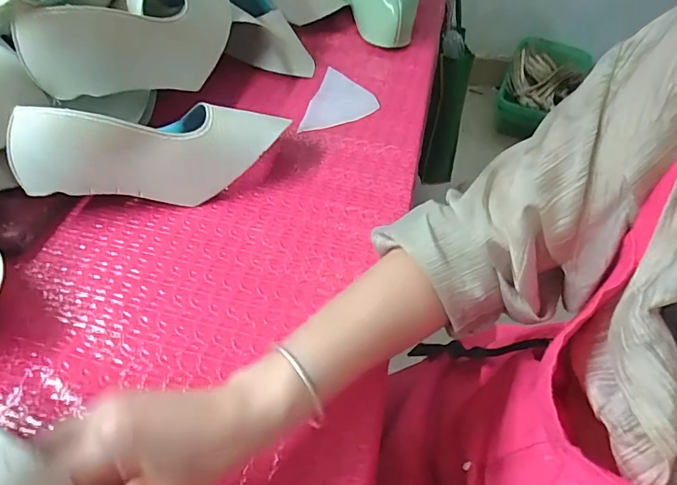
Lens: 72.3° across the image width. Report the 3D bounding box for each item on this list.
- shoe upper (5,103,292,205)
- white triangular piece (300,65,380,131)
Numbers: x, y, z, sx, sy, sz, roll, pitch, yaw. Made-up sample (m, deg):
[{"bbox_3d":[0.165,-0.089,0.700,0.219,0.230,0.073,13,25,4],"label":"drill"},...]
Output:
[{"bbox_3d":[-0.168,-0.092,0.444,0.245,0.094,0.083,-16,51,-14],"label":"shoe upper"},{"bbox_3d":[0.007,-0.177,0.573,0.080,0.008,0.129,8,50,6],"label":"white triangular piece"}]

